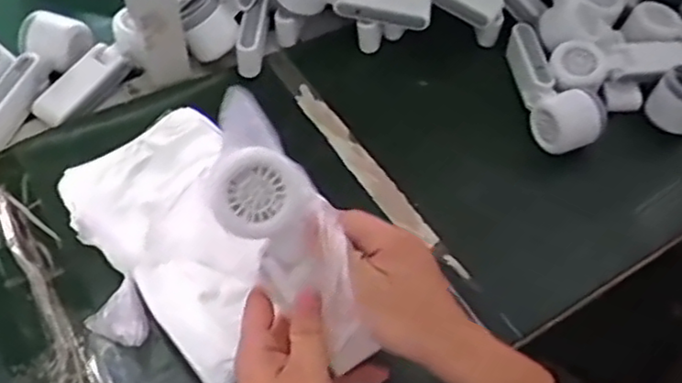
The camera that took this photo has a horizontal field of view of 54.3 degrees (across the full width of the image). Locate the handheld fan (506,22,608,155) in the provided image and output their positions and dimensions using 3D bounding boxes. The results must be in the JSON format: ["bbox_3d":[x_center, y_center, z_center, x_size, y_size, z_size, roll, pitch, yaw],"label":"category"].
[{"bbox_3d":[0.224,-0.108,0.705,0.069,0.062,0.161,2,54,-3],"label":"handheld fan"}]

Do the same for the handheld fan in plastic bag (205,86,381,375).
[{"bbox_3d":[-0.034,0.024,0.424,0.075,0.044,0.180,-30,94,-23],"label":"handheld fan in plastic bag"}]

